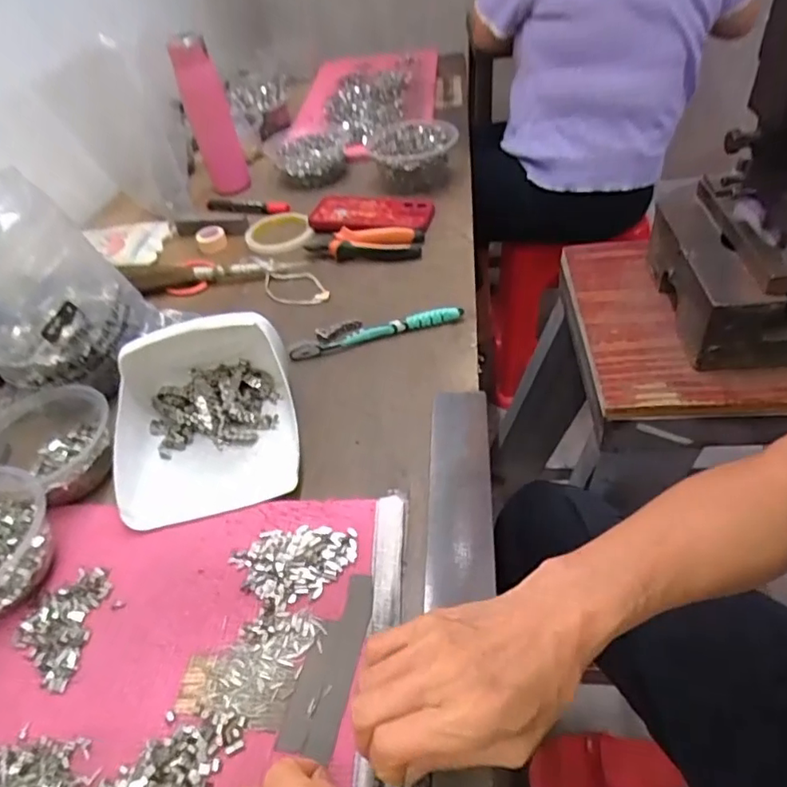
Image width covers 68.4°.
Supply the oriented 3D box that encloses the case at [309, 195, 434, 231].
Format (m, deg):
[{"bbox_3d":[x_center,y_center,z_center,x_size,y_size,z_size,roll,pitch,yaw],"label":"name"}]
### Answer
[{"bbox_3d":[-0.034,-0.253,0.810,0.177,0.014,0.090,5,45,17],"label":"case"}]

